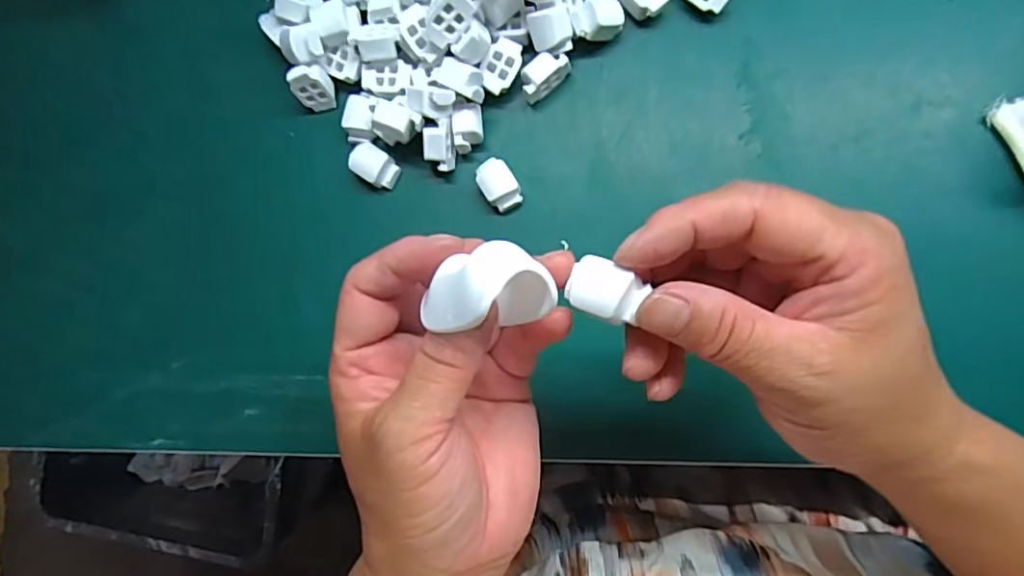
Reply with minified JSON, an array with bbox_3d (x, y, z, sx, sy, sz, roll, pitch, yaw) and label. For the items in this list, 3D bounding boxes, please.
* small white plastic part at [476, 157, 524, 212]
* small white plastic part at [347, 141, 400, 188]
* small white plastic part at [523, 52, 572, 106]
[{"bbox_3d":[-0.007,-0.054,0.306,0.018,0.010,0.026,-34,82,6],"label":"small white plastic part"},{"bbox_3d":[-0.074,-0.066,0.317,0.024,0.012,0.018,33,92,9],"label":"small white plastic part"},{"bbox_3d":[0.016,-0.111,0.304,0.027,0.014,0.015,-34,82,6],"label":"small white plastic part"}]

